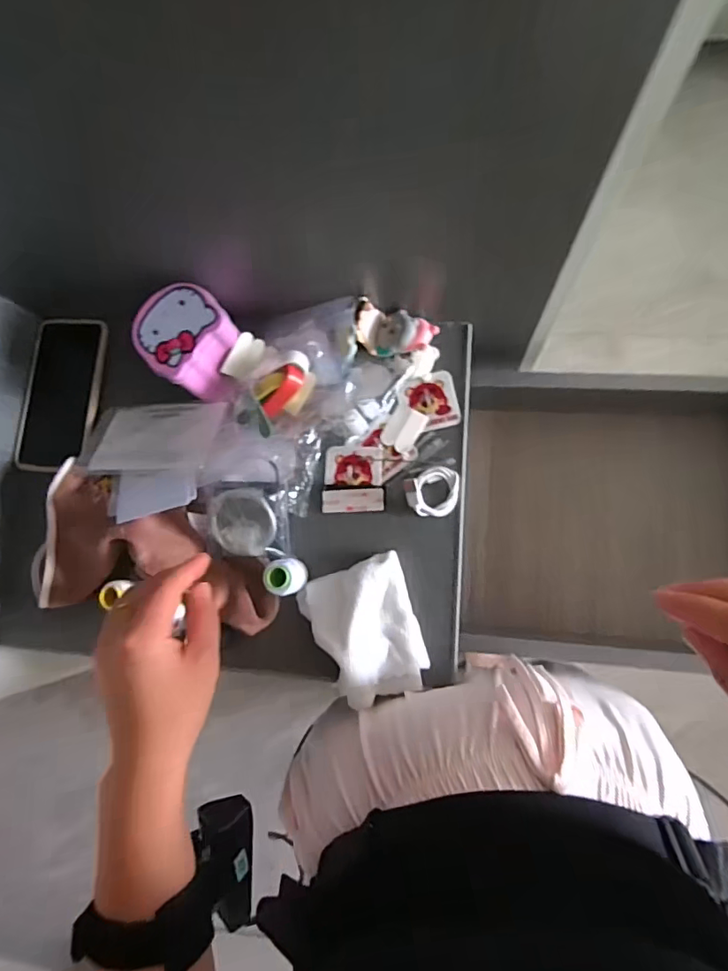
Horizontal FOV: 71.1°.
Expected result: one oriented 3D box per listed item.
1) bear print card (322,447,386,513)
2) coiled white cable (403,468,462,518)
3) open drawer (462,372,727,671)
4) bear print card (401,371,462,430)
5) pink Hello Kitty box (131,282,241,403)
[{"bbox_3d":[-0.011,-0.007,0.507,0.061,0.010,0.066,-3,82,6],"label":"bear print card"},{"bbox_3d":[0.067,0.006,0.487,0.051,0.019,0.045,-12,82,5],"label":"coiled white cable"},{"bbox_3d":[0.301,0.030,0.549,0.372,0.143,0.285,1,83,7],"label":"open drawer"},{"bbox_3d":[0.066,-0.083,0.507,0.054,0.010,0.055,-11,85,4],"label":"bear print card"},{"bbox_3d":[-0.165,-0.135,0.488,0.081,0.072,0.087,23,86,9],"label":"pink Hello Kitty box"}]

